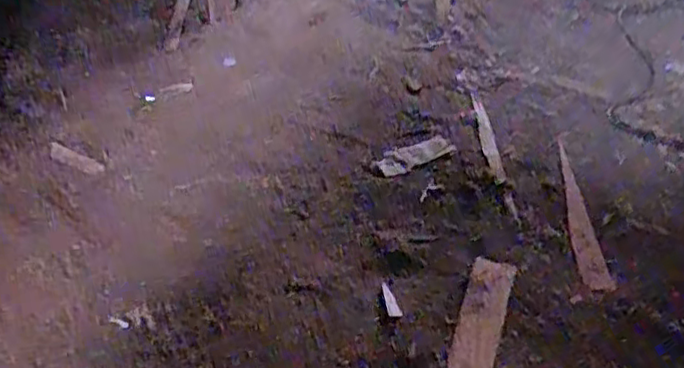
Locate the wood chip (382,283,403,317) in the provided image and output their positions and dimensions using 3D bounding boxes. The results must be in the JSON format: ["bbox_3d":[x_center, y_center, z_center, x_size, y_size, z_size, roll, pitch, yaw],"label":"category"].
[{"bbox_3d":[0.060,0.146,0.829,0.020,0.005,0.046,-4,60,-26],"label":"wood chip"}]

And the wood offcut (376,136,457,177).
[{"bbox_3d":[0.112,-0.046,1.007,0.132,0.018,0.048,-23,47,-26],"label":"wood offcut"}]

